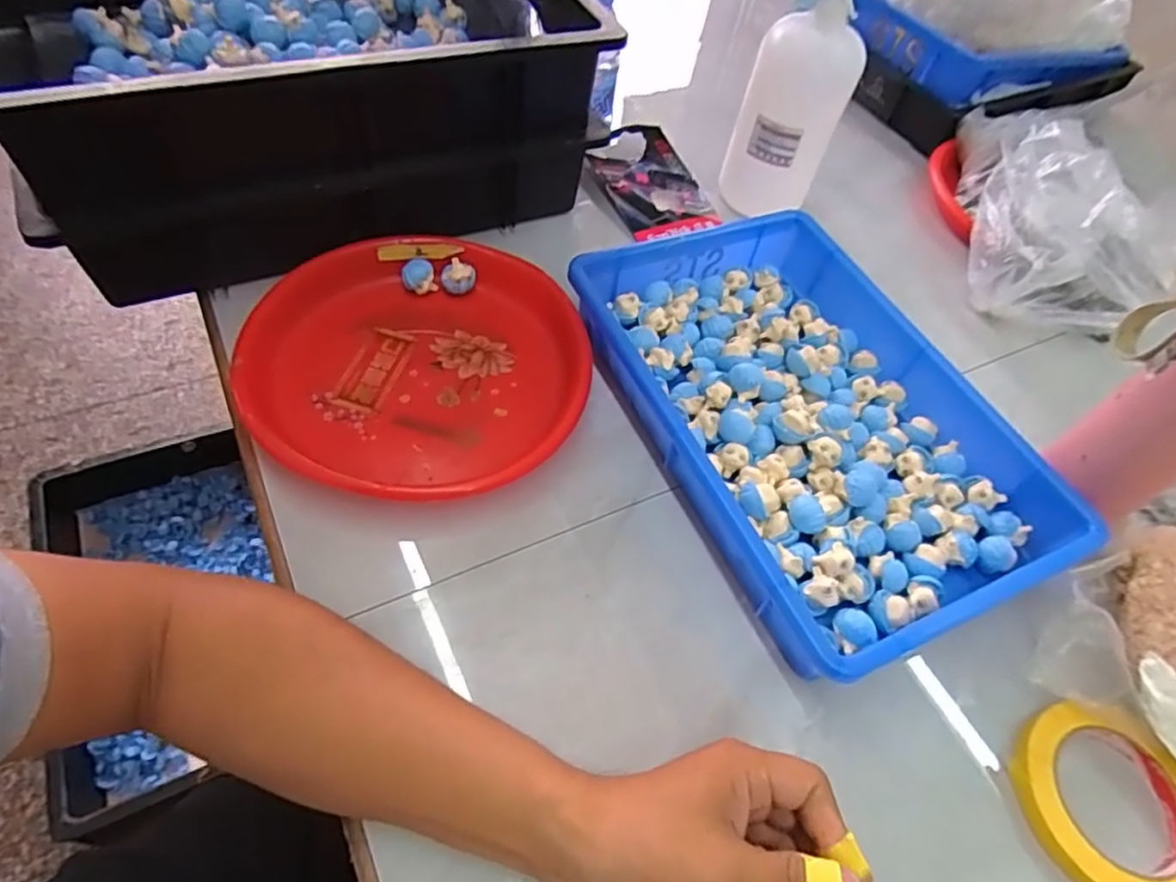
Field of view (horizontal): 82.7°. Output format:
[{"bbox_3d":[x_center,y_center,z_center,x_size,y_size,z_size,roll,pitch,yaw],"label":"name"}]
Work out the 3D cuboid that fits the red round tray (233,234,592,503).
[{"bbox_3d":[-0.123,-0.062,0.516,0.237,0.053,0.252,4,54,-6],"label":"red round tray"}]

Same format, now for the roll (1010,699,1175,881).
[{"bbox_3d":[0.307,0.214,0.392,0.106,0.016,0.110,4,54,-6],"label":"roll"}]

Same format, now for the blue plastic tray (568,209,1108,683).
[{"bbox_3d":[0.166,-0.027,0.516,0.245,0.048,0.365,-18,59,-20],"label":"blue plastic tray"}]

